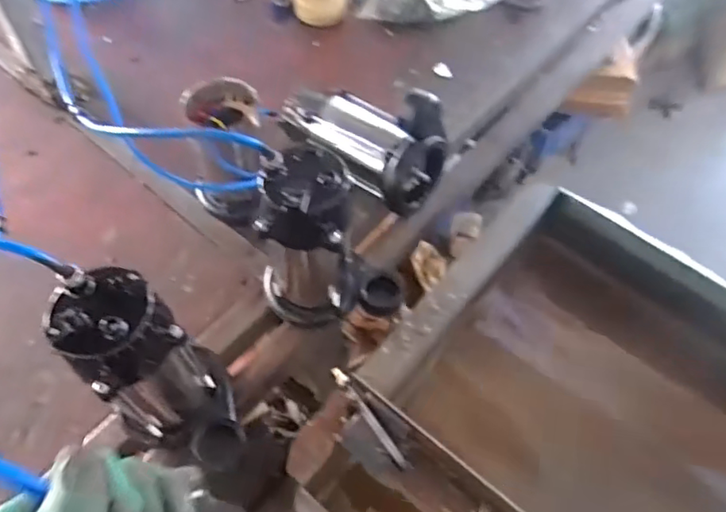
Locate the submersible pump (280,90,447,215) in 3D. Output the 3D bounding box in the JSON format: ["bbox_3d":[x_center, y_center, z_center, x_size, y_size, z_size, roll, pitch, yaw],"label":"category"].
[{"bbox_3d":[0.003,-0.173,0.783,0.214,0.163,0.104,37,65,21],"label":"submersible pump"}]

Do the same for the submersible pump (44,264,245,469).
[{"bbox_3d":[-0.192,0.117,0.552,0.140,0.238,0.109,27,62,17],"label":"submersible pump"}]

